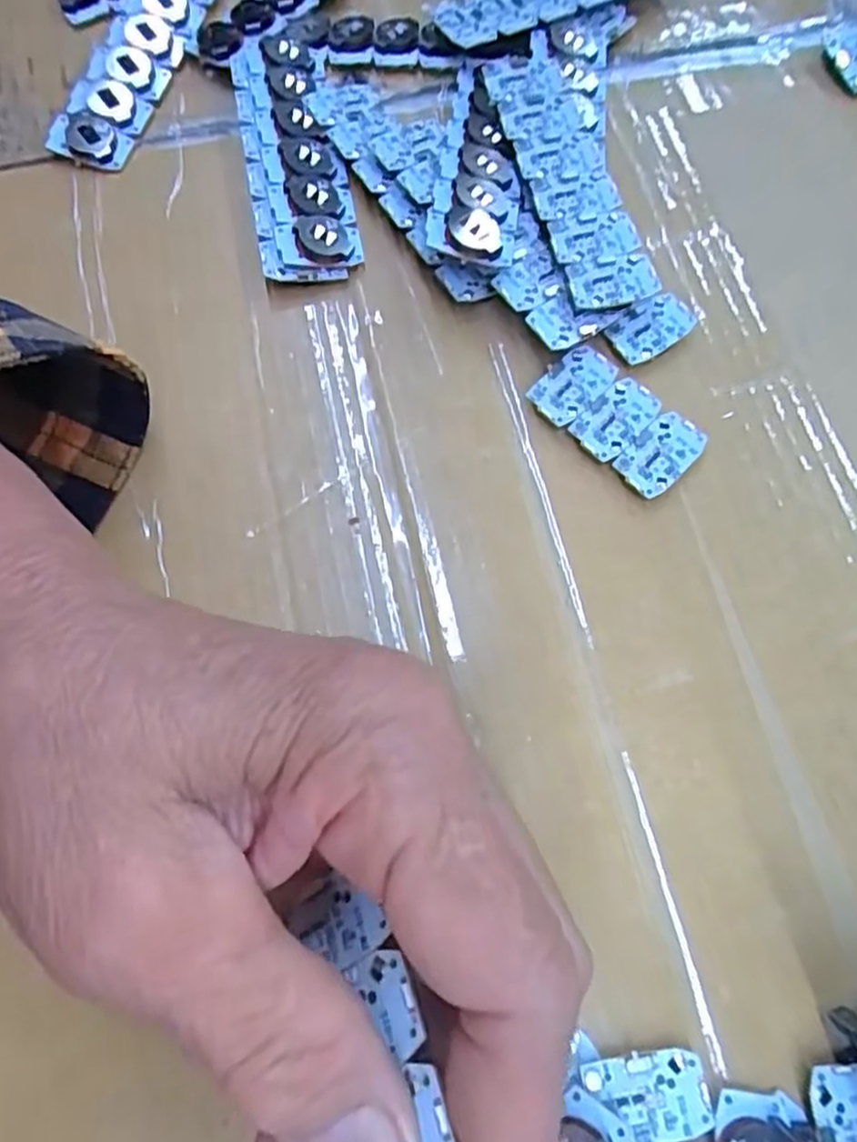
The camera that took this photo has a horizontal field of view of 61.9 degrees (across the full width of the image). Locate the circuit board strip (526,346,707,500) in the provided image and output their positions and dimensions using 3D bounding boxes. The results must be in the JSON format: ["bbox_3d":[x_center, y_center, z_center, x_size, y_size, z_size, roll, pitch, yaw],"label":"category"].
[{"bbox_3d":[0.060,-0.048,0.229,0.053,0.008,0.029,43,77,14],"label":"circuit board strip"}]

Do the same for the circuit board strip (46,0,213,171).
[{"bbox_3d":[-0.115,-0.203,0.282,0.033,0.016,0.106,12,72,5],"label":"circuit board strip"}]

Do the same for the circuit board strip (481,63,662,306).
[{"bbox_3d":[0.047,-0.137,0.246,0.030,0.008,0.106,-14,71,-4],"label":"circuit board strip"}]

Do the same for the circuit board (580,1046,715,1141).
[{"bbox_3d":[0.052,0.123,0.166,0.028,0.004,0.018,-8,71,-2],"label":"circuit board"}]

